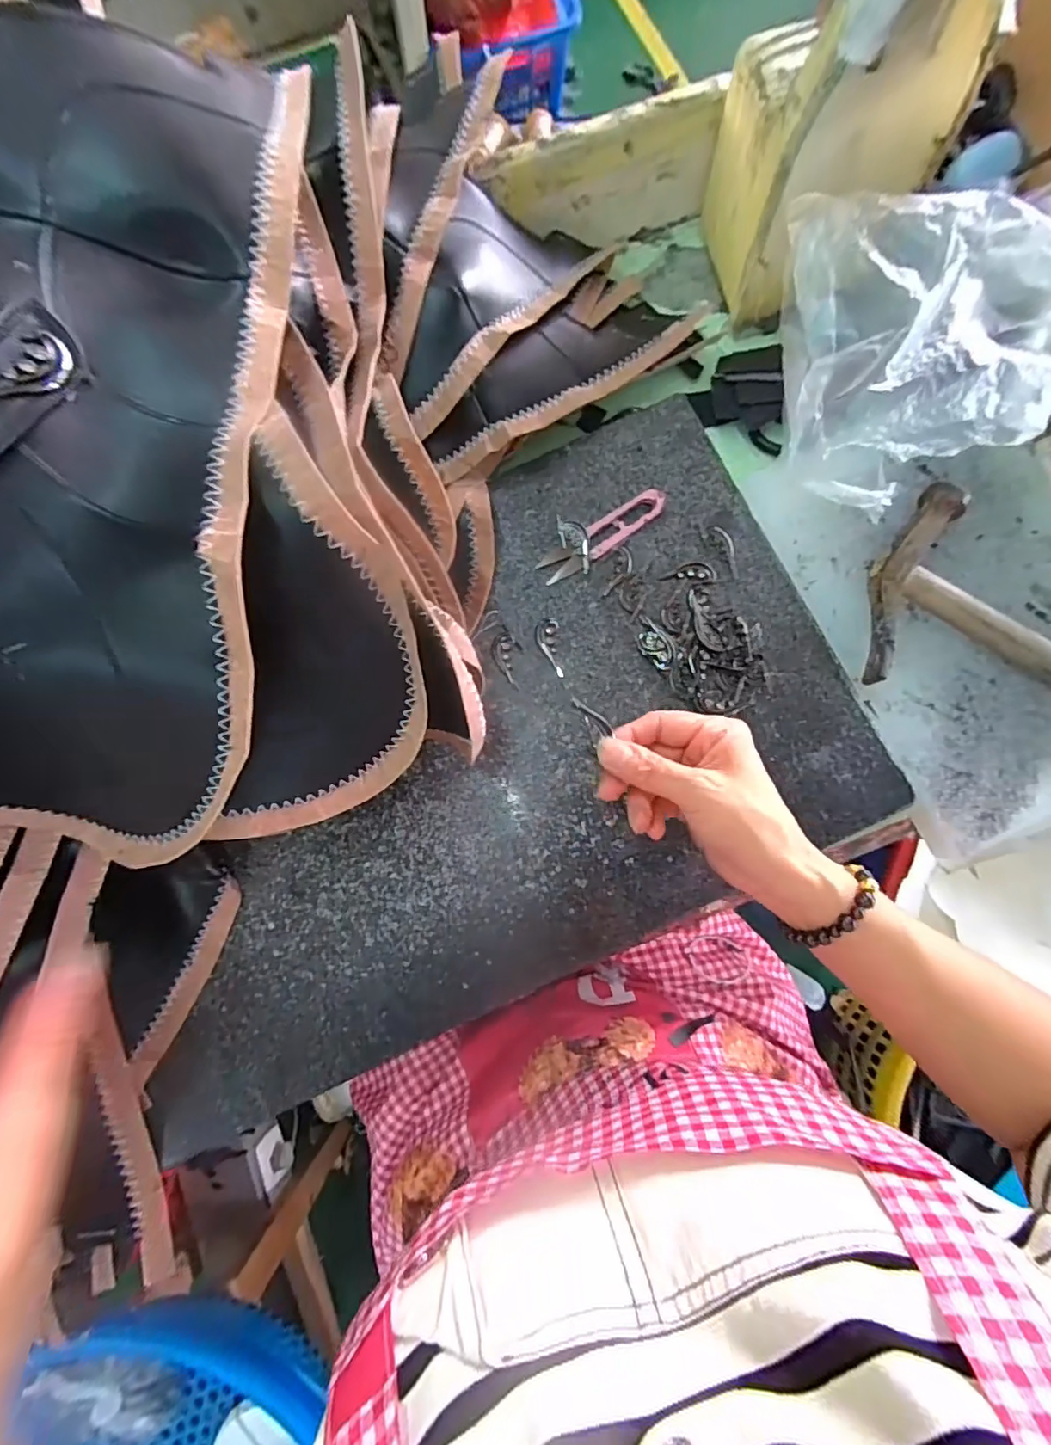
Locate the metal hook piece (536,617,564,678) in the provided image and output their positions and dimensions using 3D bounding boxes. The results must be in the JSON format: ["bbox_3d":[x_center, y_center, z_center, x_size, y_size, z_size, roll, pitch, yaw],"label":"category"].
[{"bbox_3d":[0.017,-0.053,0.391,0.016,0.004,0.043,-8,82,0],"label":"metal hook piece"}]

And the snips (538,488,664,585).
[{"bbox_3d":[0.056,-0.135,0.401,0.101,0.009,0.023,-34,83,-3],"label":"snips"}]

